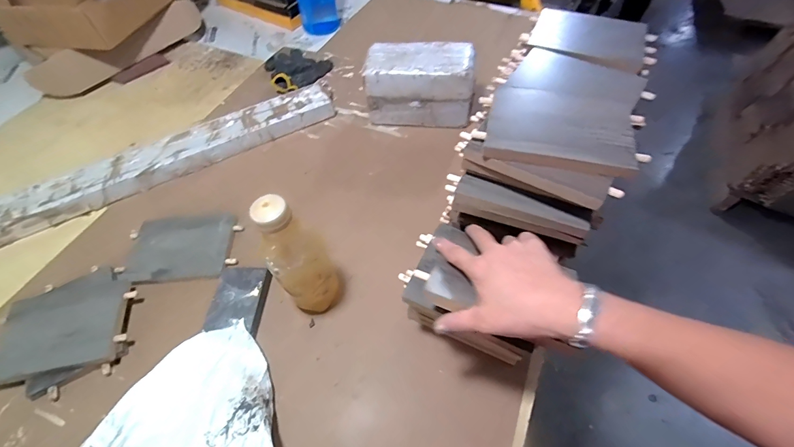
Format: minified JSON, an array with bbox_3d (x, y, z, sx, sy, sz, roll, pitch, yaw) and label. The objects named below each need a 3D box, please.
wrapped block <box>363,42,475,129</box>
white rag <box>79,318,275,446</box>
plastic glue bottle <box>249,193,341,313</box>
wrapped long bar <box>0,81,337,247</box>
[{"bbox_3d":[0.043,-0.270,0.734,0.203,0.131,0.101,3,56,3],"label":"wrapped block"},{"bbox_3d":[-0.243,0.245,0.404,0.217,0.097,0.258,-20,58,-13],"label":"white rag"},{"bbox_3d":[-0.120,0.049,0.468,0.076,0.213,0.065,-22,58,-13],"label":"plastic glue bottle"},{"bbox_3d":[-0.431,-0.123,0.704,0.664,0.050,0.081,-26,59,-16],"label":"wrapped long bar"}]

